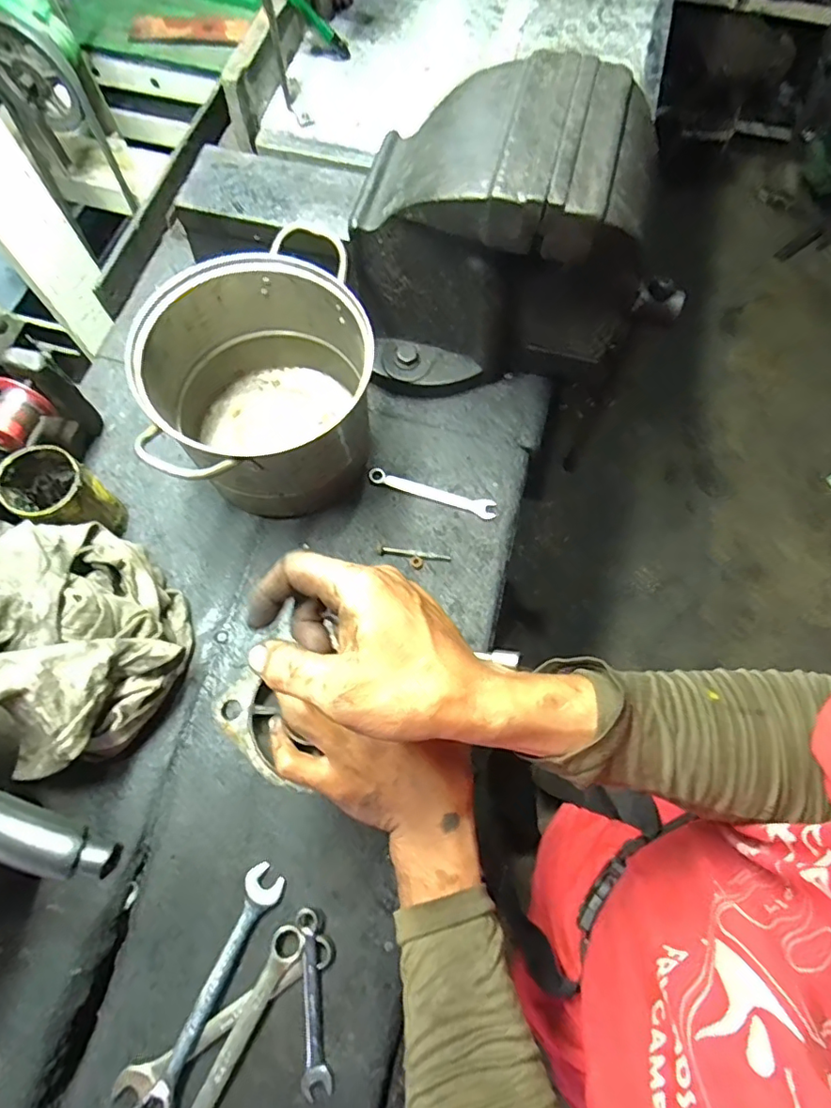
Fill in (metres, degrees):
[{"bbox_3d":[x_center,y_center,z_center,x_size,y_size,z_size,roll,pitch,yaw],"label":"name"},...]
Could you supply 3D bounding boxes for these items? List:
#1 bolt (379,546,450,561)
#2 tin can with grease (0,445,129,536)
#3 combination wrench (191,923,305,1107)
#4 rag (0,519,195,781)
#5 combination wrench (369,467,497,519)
[{"bbox_3d":[-0.001,-0.001,0.617,0.083,0.006,0.009,6,72,0],"label":"bolt"},{"bbox_3d":[-0.364,-0.049,0.563,0.076,0.114,0.079,-19,74,-8],"label":"tin can with grease"},{"bbox_3d":[-0.164,0.442,0.460,0.035,0.017,0.231,29,74,7],"label":"combination wrench"},{"bbox_3d":[-0.305,0.080,0.500,0.141,0.158,0.221,-5,72,-3],"label":"rag"},{"bbox_3d":[0.022,-0.075,0.648,0.155,0.012,0.025,20,73,4],"label":"combination wrench"}]

